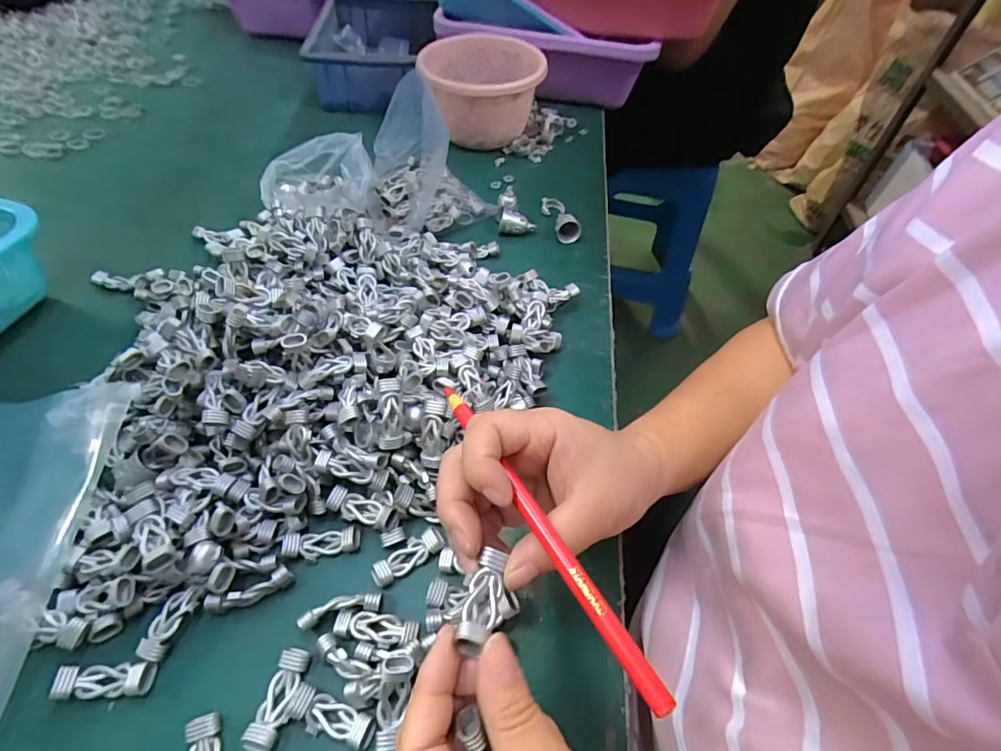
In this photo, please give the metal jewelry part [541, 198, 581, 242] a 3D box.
[{"bbox_3d":[0.065,-0.174,0.544,0.025,0.026,0.071,-10,53,-11],"label":"metal jewelry part"}]

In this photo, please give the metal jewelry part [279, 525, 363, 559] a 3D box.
[{"bbox_3d":[-0.111,0.104,0.310,0.045,0.008,0.015,-6,52,-8],"label":"metal jewelry part"}]

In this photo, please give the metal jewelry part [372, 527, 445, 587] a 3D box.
[{"bbox_3d":[-0.057,0.111,0.306,0.045,0.009,0.016,-27,58,-22],"label":"metal jewelry part"}]

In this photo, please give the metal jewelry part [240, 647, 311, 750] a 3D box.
[{"bbox_3d":[-0.115,0.167,0.257,0.016,0.009,0.045,9,52,4],"label":"metal jewelry part"}]

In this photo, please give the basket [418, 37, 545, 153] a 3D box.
[{"bbox_3d":[-0.024,-0.356,0.634,0.147,0.088,0.151,-1,52,-4],"label":"basket"}]

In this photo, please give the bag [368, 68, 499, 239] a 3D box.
[{"bbox_3d":[-0.086,-0.207,0.504,0.137,0.106,0.103,-35,61,-27],"label":"bag"}]

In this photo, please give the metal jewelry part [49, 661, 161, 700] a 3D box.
[{"bbox_3d":[-0.204,0.158,0.258,0.043,0.013,0.015,-1,52,-4],"label":"metal jewelry part"}]

